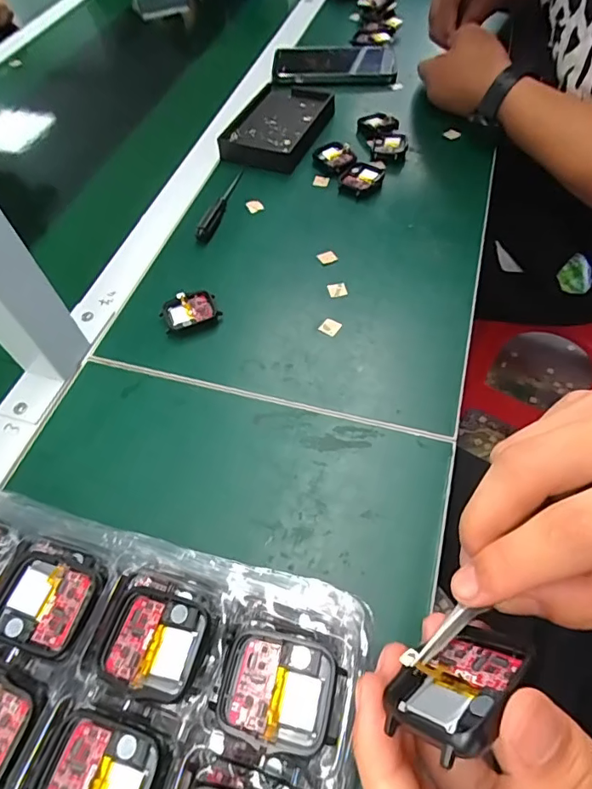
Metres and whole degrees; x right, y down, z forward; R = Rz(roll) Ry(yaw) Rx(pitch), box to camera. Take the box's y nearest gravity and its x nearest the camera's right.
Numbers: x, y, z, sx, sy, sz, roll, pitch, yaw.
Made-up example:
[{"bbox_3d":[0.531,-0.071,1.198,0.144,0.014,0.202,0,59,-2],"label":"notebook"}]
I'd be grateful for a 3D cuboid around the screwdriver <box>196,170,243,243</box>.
[{"bbox_3d":[-0.077,-0.199,0.496,0.016,0.012,0.116,12,58,11],"label":"screwdriver"}]

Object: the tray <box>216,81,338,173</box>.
[{"bbox_3d":[-0.015,-0.318,0.564,0.093,0.024,0.160,19,60,15],"label":"tray"}]

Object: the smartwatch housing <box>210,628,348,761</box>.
[{"bbox_3d":[-0.007,0.115,0.187,0.045,0.006,0.037,10,58,11],"label":"smartwatch housing"}]

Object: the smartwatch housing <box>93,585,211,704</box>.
[{"bbox_3d":[-0.060,0.103,0.200,0.042,0.005,0.037,13,59,13],"label":"smartwatch housing"}]

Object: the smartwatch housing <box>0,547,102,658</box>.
[{"bbox_3d":[-0.113,0.092,0.215,0.044,0.005,0.038,13,59,13],"label":"smartwatch housing"}]

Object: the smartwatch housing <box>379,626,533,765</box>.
[{"bbox_3d":[0.053,0.090,0.152,0.046,0.036,0.007,-25,91,-30],"label":"smartwatch housing"}]

